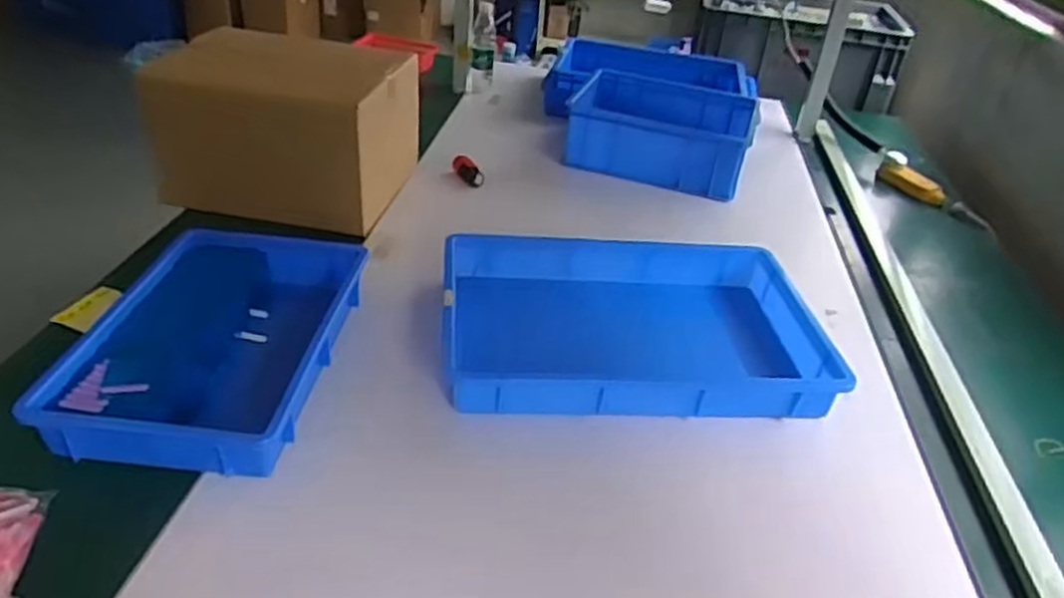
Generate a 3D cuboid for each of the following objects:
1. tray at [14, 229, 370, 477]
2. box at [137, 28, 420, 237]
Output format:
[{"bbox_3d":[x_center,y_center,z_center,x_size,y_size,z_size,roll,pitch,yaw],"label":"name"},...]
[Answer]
[{"bbox_3d":[-0.420,0.051,1.037,0.300,0.076,0.456,5,34,-1],"label":"tray"},{"bbox_3d":[-0.454,-0.337,1.409,0.409,0.257,0.318,9,34,5],"label":"box"}]

